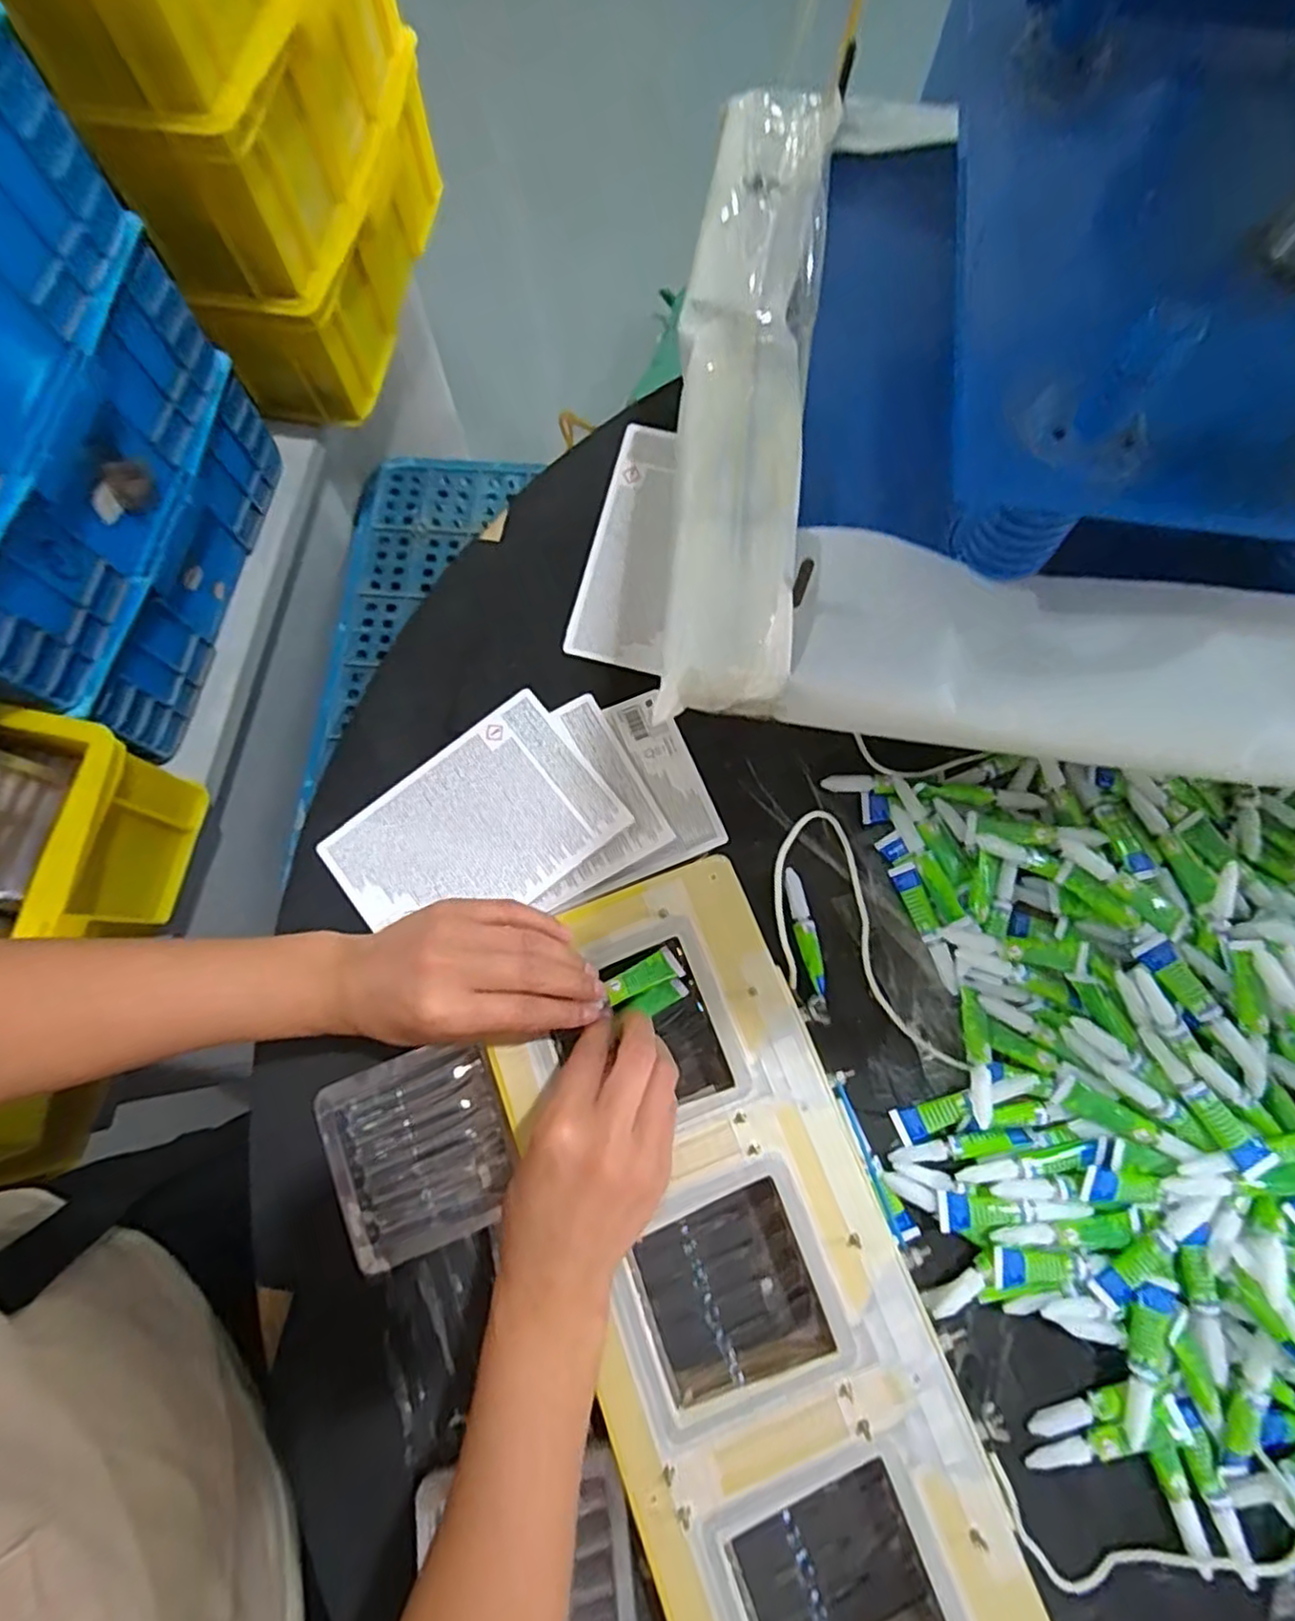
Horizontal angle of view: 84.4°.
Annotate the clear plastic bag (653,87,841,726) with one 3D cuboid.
[{"bbox_3d":[0.052,-0.235,0.395,0.073,0.052,0.384,7,75,1],"label":"clear plastic bag"}]

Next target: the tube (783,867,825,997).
[{"bbox_3d":[0.097,0.074,0.440,0.014,0.008,0.076,-13,74,-3],"label":"tube"}]

